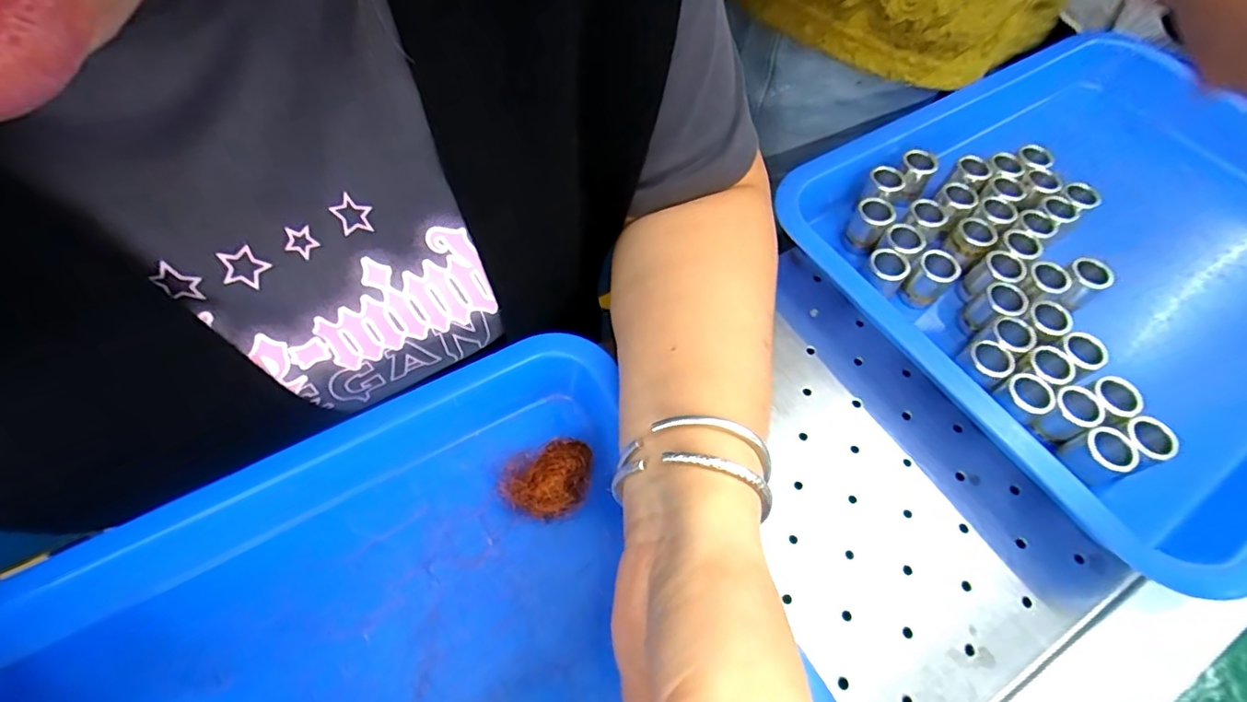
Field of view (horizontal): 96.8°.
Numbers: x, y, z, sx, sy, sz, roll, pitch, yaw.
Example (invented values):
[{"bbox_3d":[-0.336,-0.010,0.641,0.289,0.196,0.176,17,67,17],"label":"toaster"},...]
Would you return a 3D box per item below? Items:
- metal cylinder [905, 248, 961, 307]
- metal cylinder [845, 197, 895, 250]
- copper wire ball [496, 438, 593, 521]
[{"bbox_3d":[0.182,-0.044,0.330,0.019,0.027,0.022,-40,72,-21],"label":"metal cylinder"},{"bbox_3d":[0.154,-0.080,0.349,0.020,0.026,0.019,1,63,-3],"label":"metal cylinder"},{"bbox_3d":[-0.038,0.060,0.270,0.042,0.016,0.039,1,63,-3],"label":"copper wire ball"}]

